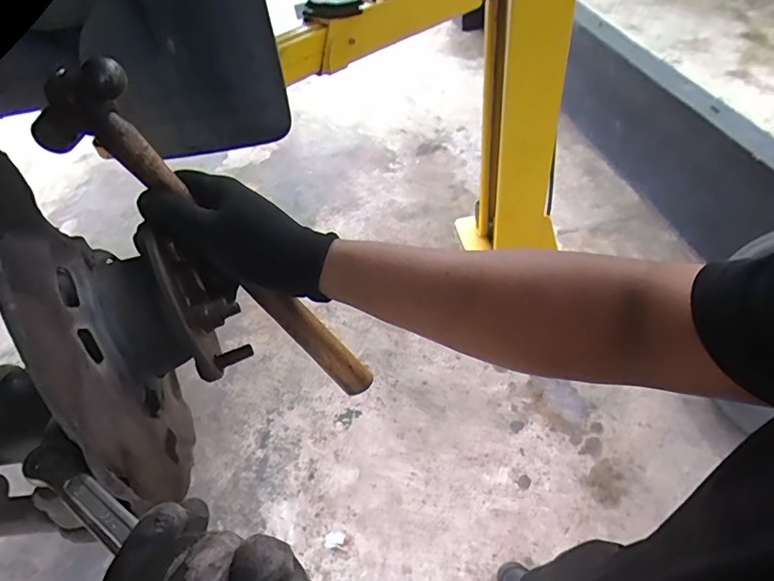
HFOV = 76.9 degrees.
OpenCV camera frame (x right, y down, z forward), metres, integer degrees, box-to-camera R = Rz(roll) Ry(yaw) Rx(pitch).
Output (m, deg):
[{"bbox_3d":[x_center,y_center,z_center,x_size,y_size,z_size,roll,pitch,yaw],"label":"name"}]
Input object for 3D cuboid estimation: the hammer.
[{"bbox_3d":[-0.125,-0.022,0.399,0.086,0.332,0.025,-15,35,38],"label":"hammer"}]

